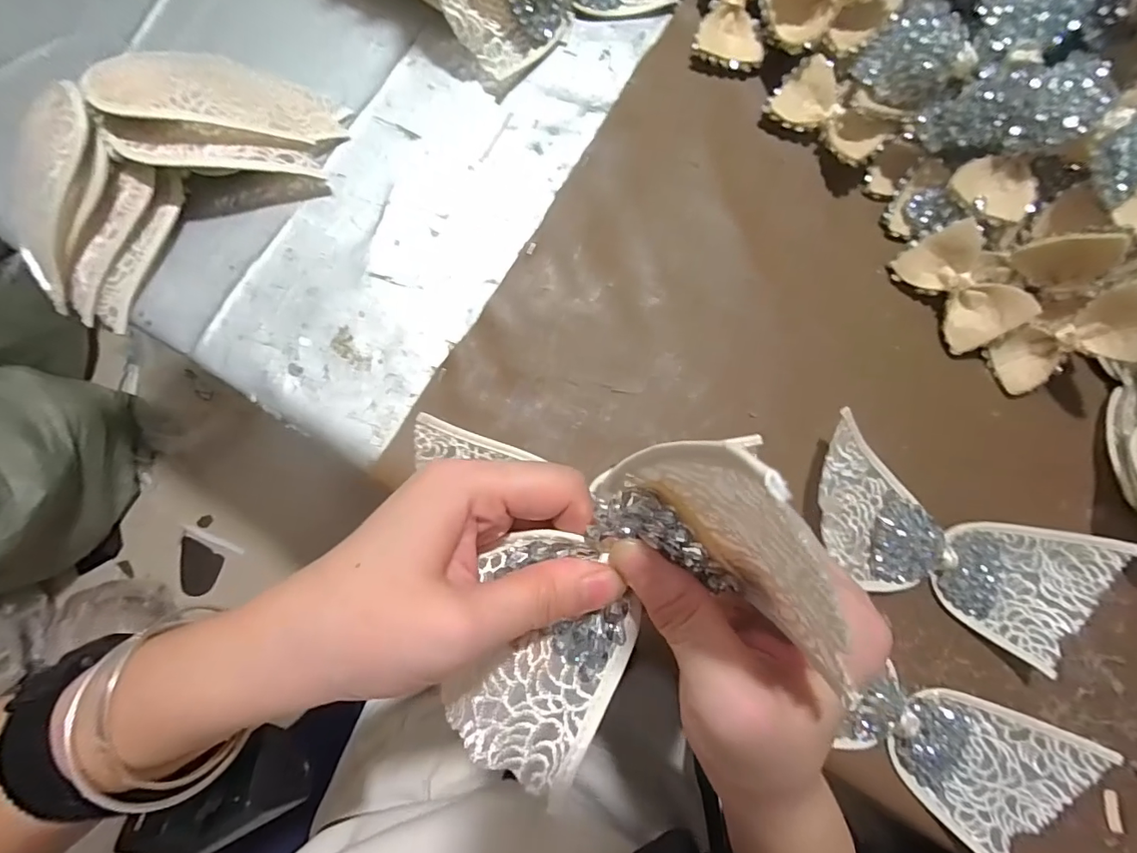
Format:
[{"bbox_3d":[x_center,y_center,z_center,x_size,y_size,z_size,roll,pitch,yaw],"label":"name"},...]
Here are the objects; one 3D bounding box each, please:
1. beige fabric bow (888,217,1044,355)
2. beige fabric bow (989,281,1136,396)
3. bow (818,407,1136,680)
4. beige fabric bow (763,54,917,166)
[{"bbox_3d":[0.275,-0.098,0.352,0.051,0.023,0.082,-35,84,30],"label":"beige fabric bow"},{"bbox_3d":[0.336,-0.054,0.334,0.013,0.083,0.047,-21,82,-41],"label":"beige fabric bow"},{"bbox_3d":[0.248,0.076,0.327,0.205,0.029,0.091,28,81,1],"label":"bow"},{"bbox_3d":[0.192,-0.224,0.360,0.087,0.039,0.047,43,82,3],"label":"beige fabric bow"}]

